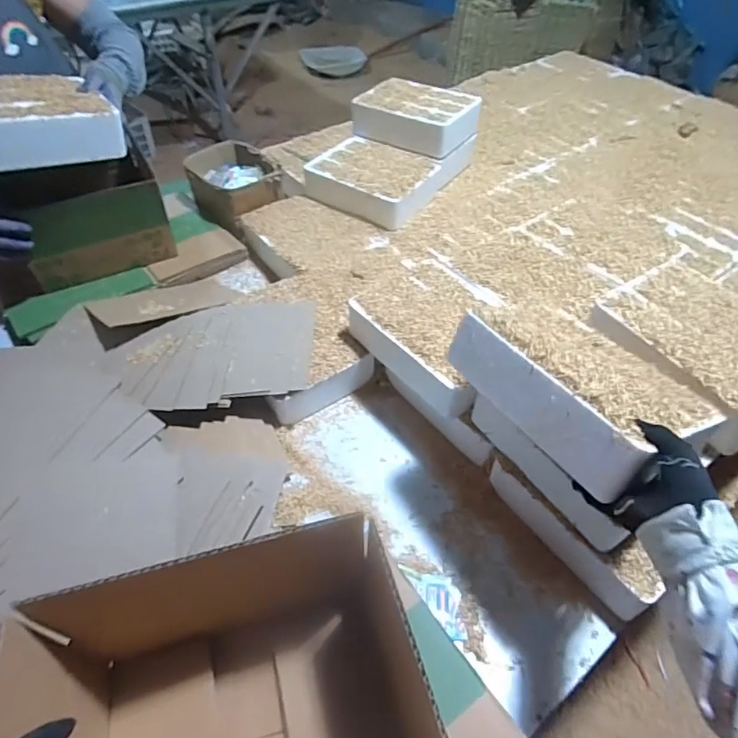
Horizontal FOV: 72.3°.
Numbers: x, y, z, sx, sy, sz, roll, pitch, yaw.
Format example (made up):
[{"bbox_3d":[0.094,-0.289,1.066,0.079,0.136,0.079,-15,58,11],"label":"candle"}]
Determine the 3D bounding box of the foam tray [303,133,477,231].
[{"bbox_3d":[0.051,-0.471,1.165,0.256,0.073,0.378,26,53,20],"label":"foam tray"}]

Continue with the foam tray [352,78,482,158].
[{"bbox_3d":[0.112,-0.587,1.171,0.252,0.070,0.204,29,54,22],"label":"foam tray"}]

